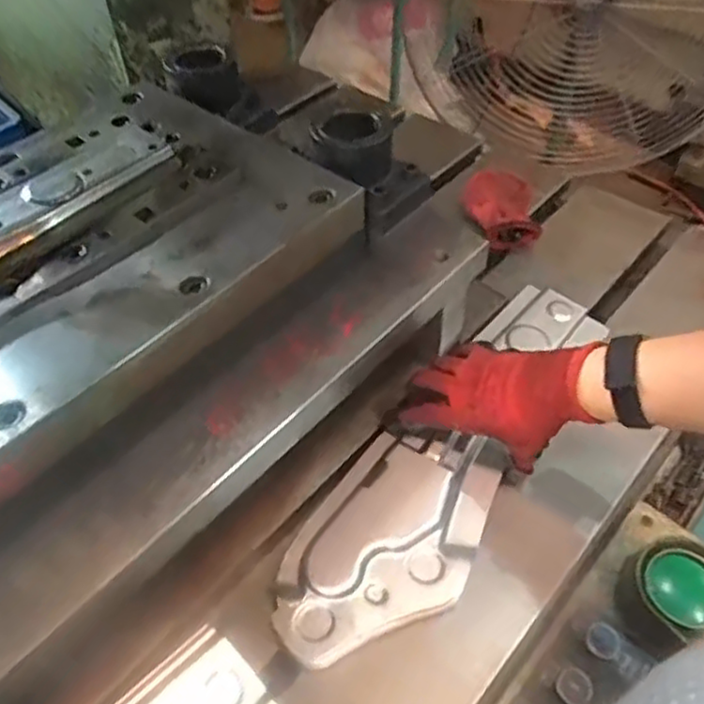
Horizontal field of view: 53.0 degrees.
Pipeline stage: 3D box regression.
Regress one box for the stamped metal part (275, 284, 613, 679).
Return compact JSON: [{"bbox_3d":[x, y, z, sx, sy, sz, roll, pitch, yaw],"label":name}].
[{"bbox_3d":[0.091,0.087,0.629,0.129,0.034,0.424,29,60,25],"label":"stamped metal part"}]

